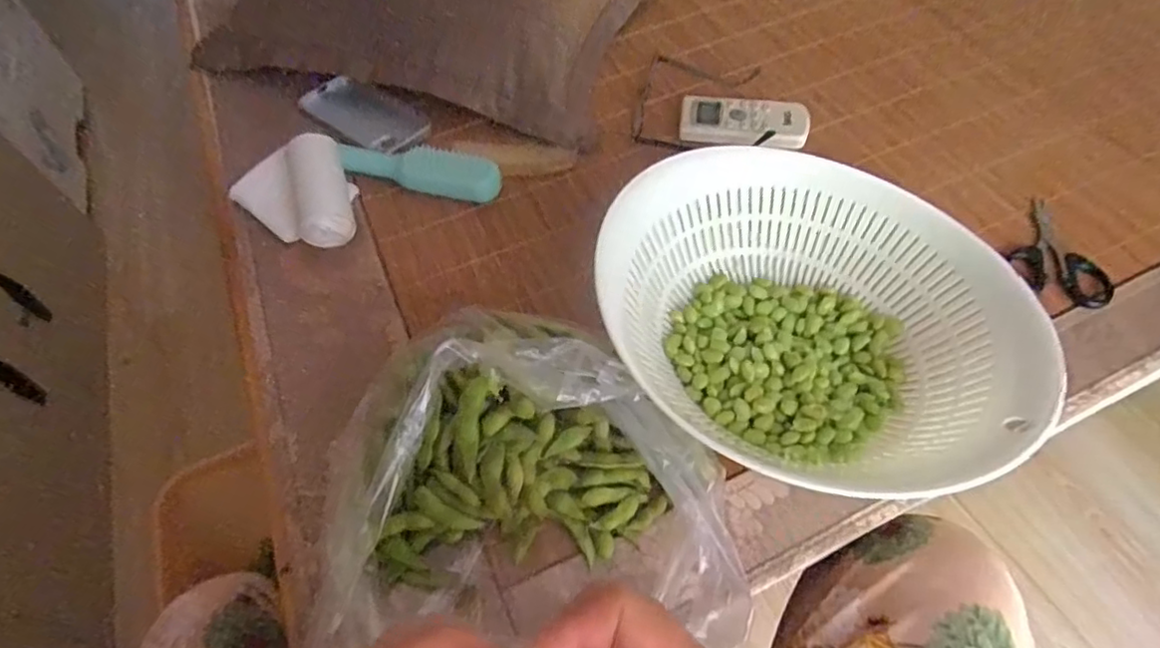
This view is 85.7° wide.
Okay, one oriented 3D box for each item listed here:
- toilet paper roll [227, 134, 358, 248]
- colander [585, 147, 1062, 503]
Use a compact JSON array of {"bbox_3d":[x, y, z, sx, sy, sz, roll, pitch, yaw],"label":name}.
[{"bbox_3d":[-0.265,-0.116,0.590,0.103,0.057,0.113,-2,57,3],"label":"toilet paper roll"},{"bbox_3d":[0.154,-0.002,0.440,0.282,0.095,0.238,32,64,22],"label":"colander"}]

